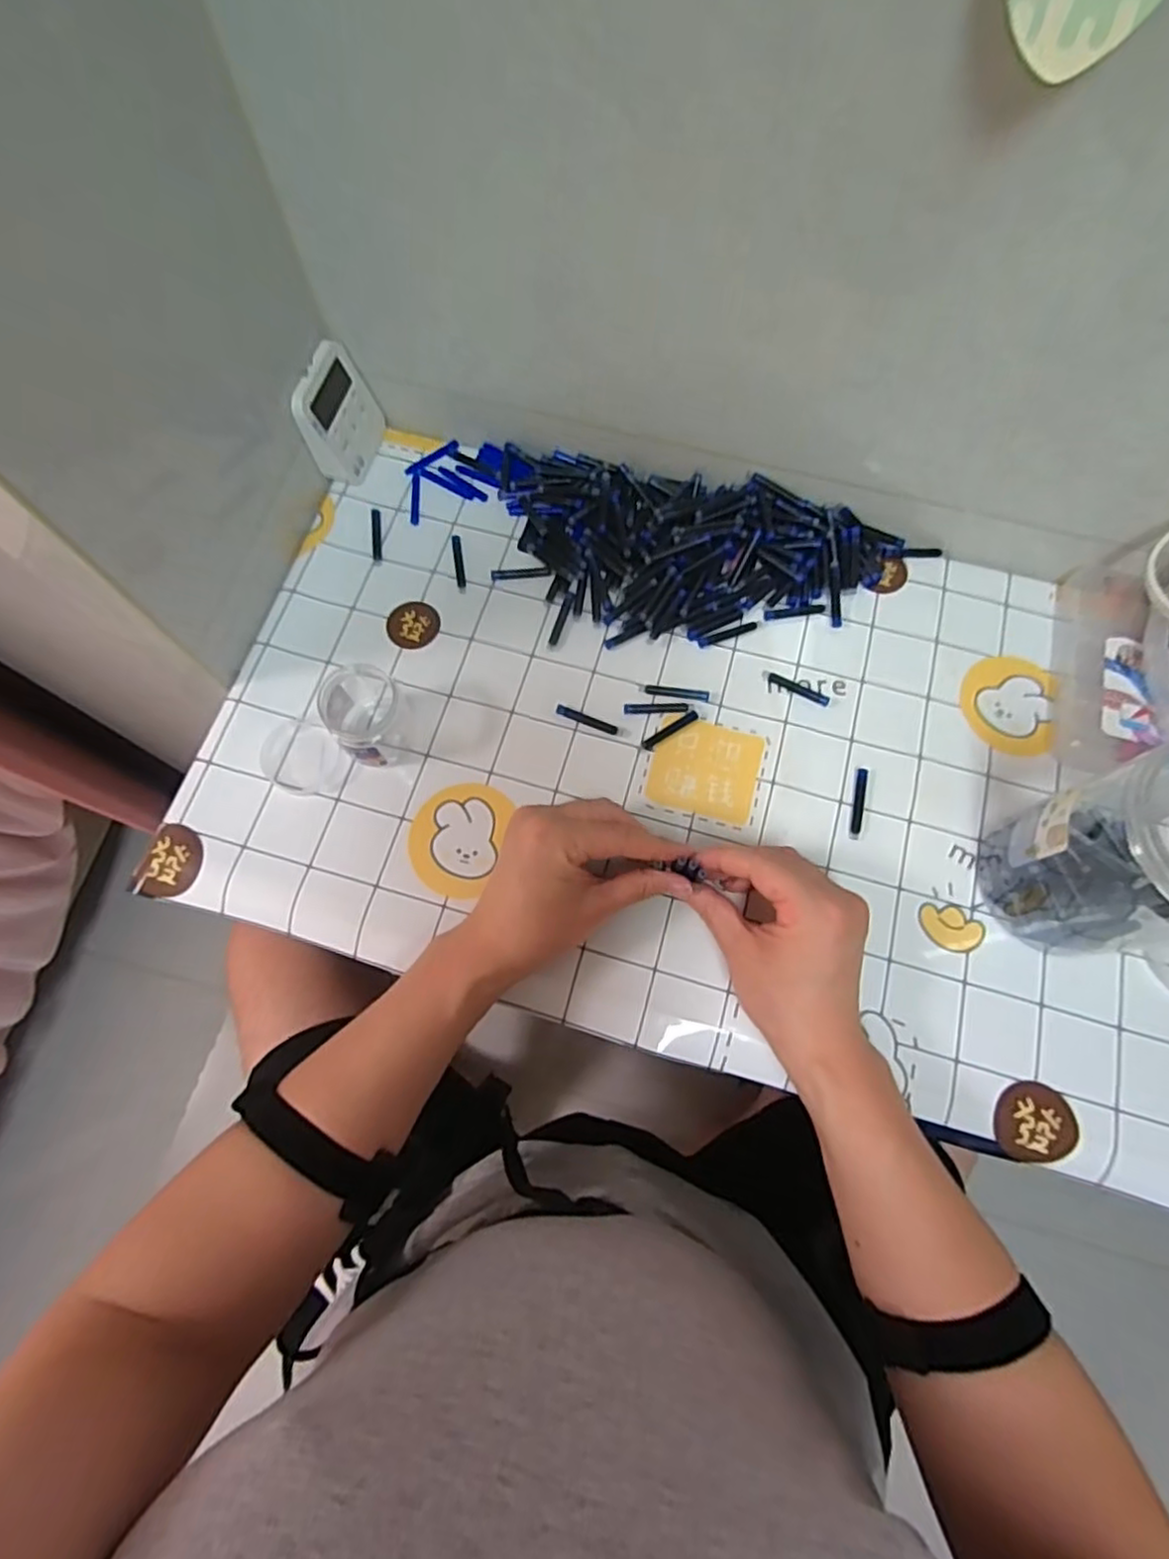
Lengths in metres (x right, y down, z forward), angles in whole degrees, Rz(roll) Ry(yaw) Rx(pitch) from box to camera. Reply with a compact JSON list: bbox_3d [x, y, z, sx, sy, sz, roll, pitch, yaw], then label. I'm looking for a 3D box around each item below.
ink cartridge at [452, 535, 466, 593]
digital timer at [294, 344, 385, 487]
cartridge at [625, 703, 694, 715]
[{"bbox_3d":[-0.099,-0.169,0.539,0.009,0.004,0.052,-7,73,-2],"label":"ink cartridge"},{"bbox_3d":[-0.188,-0.283,0.536,0.030,0.075,0.079,11,71,3],"label":"digital timer"},{"bbox_3d":[0.054,-0.052,0.500,0.049,0.004,0.008,-2,73,-1],"label":"cartridge"}]

